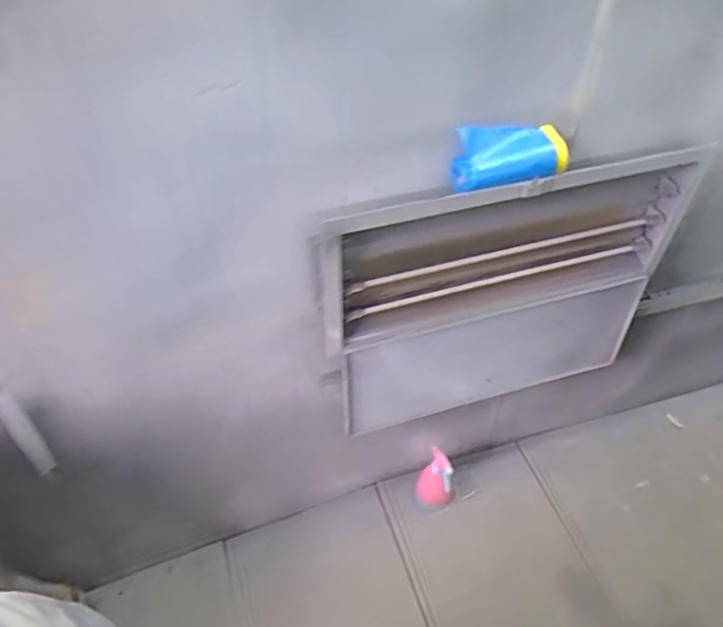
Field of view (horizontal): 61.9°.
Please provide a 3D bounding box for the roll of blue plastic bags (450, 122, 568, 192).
[{"bbox_3d":[0.224,-0.234,0.907,0.174,0.062,0.076,-1,46,-2],"label":"roll of blue plastic bags"}]

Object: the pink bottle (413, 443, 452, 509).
[{"bbox_3d":[0.171,0.394,1.417,0.085,0.197,0.069,12,49,13],"label":"pink bottle"}]

